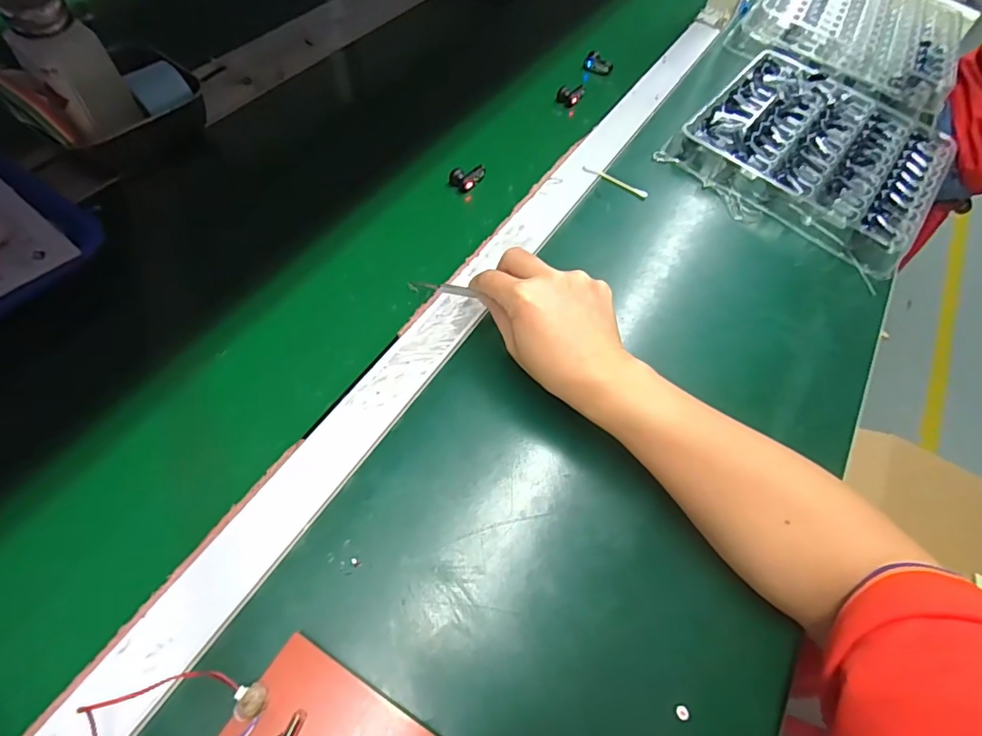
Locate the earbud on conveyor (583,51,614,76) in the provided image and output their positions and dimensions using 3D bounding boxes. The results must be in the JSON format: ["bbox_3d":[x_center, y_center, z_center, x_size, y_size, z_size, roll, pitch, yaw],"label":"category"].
[{"bbox_3d":[0.131,-0.373,0.635,0.038,0.014,0.017,40,63,15],"label":"earbud on conveyor"}]

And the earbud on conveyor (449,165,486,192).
[{"bbox_3d":[-0.023,-0.190,0.509,0.024,0.013,0.034,34,61,12],"label":"earbud on conveyor"}]

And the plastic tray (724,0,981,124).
[{"bbox_3d":[0.503,-0.478,0.707,0.265,0.044,0.275,31,61,10],"label":"plastic tray"}]

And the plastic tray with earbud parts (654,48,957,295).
[{"bbox_3d":[0.358,-0.243,0.574,0.255,0.034,0.254,37,62,14],"label":"plastic tray with earbud parts"}]

